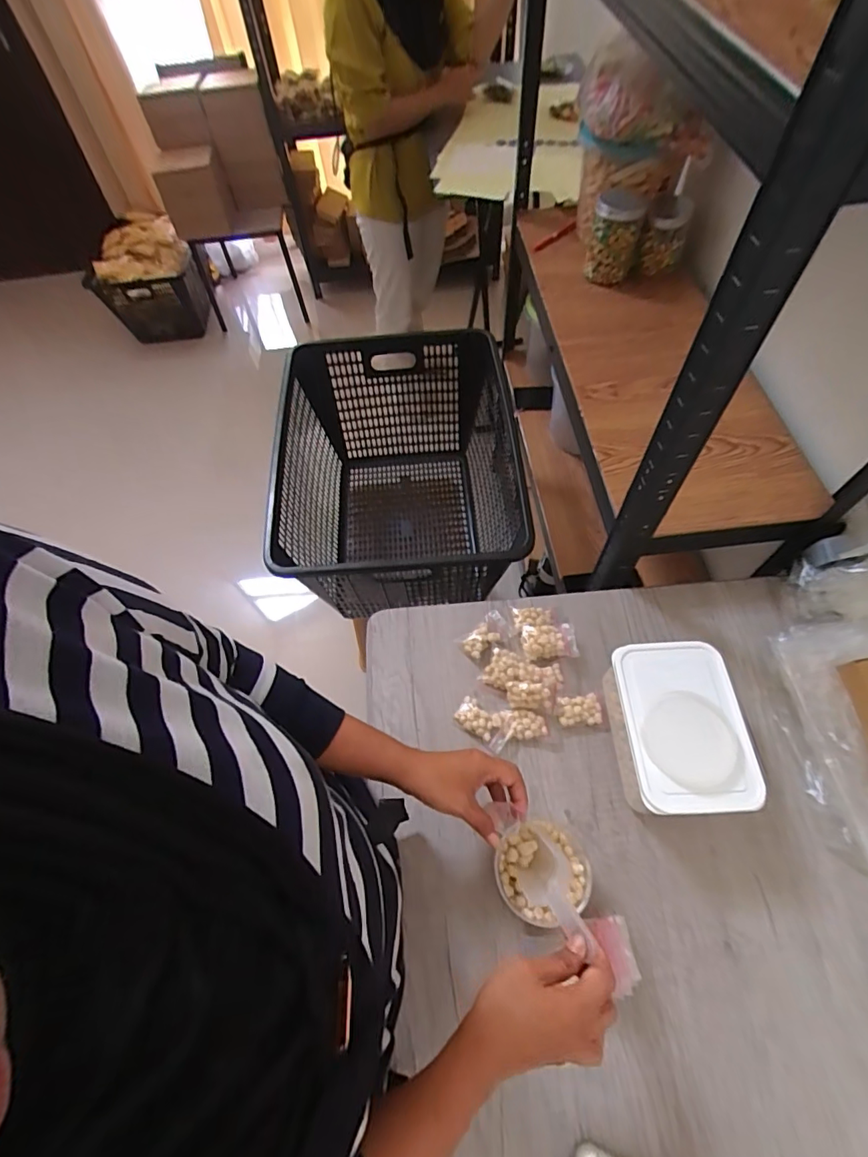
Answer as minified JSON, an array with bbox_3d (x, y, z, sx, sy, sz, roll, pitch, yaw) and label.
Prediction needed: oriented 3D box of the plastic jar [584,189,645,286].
[{"bbox_3d":[0.344,-0.656,0.960,0.088,0.127,0.099,11,62,10],"label":"plastic jar"}]

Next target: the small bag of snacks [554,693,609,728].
[{"bbox_3d":[0.195,0.179,0.667,0.068,0.020,0.042,-5,61,1],"label":"small bag of snacks"}]

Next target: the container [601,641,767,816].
[{"bbox_3d":[0.286,0.182,0.600,0.125,0.097,0.185,-3,61,2],"label":"container"}]

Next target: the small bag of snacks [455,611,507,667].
[{"bbox_3d":[0.077,0.084,0.720,0.082,0.016,0.050,-37,65,-16],"label":"small bag of snacks"}]

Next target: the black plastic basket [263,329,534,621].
[{"bbox_3d":[-0.060,-0.179,1.018,0.435,0.327,0.540,-4,61,2],"label":"black plastic basket"}]

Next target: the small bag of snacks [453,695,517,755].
[{"bbox_3d":[0.067,0.189,0.664,0.075,0.016,0.051,31,67,19],"label":"small bag of snacks"}]

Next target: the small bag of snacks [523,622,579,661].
[{"bbox_3d":[0.163,0.086,0.700,0.079,0.027,0.050,-5,61,1],"label":"small bag of snacks"}]

